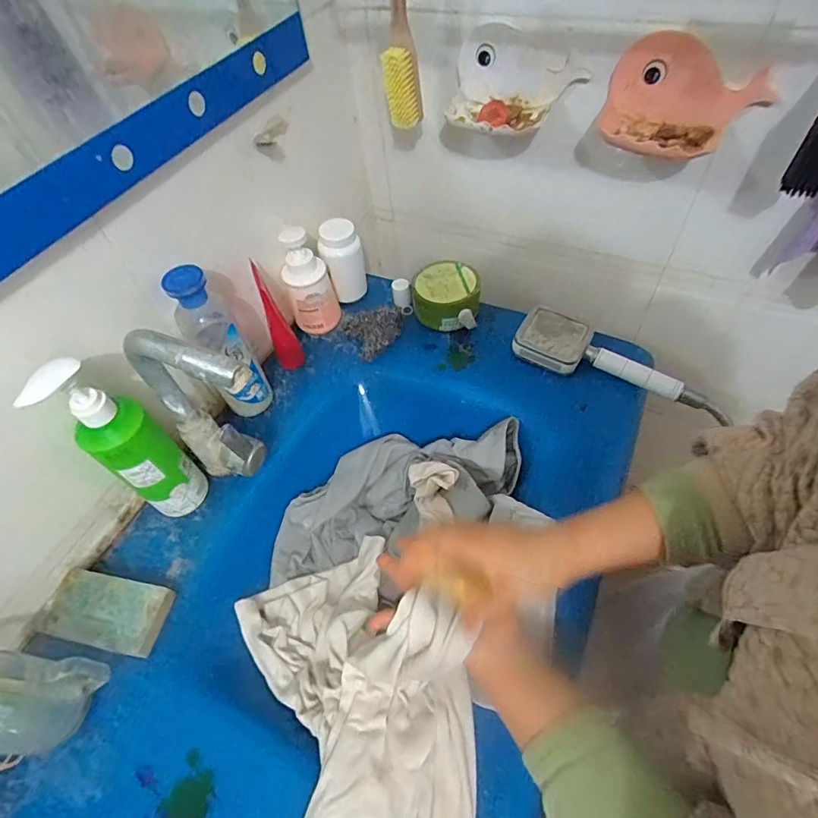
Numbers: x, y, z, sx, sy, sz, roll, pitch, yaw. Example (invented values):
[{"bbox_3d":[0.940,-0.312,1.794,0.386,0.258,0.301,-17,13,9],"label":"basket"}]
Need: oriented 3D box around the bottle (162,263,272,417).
[{"bbox_3d":[-0.236,-0.081,0.592,0.063,0.224,0.069,-28,57,-14],"label":"bottle"}]

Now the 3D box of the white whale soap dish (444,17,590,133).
[{"bbox_3d":[0.124,-0.396,0.576,0.166,0.085,0.080,16,57,16],"label":"white whale soap dish"}]

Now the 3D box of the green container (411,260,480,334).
[{"bbox_3d":[0.057,-0.177,0.730,0.101,0.052,0.098,-2,54,4],"label":"green container"}]

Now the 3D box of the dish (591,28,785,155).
[{"bbox_3d":[0.294,-0.333,0.511,0.165,0.091,0.069,21,59,19],"label":"dish"}]

